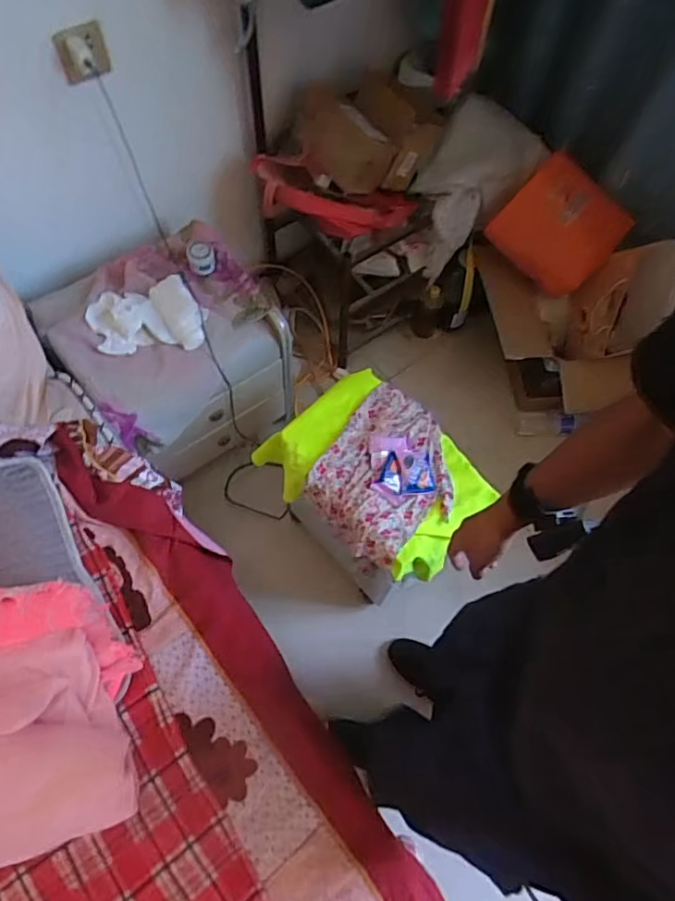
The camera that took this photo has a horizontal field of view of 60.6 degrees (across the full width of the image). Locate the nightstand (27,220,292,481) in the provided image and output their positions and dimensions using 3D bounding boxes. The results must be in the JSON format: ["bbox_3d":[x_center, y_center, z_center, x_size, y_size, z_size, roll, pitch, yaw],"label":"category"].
[{"bbox_3d":[-0.398,-0.211,1.416,0.442,0.394,0.382,-36,70,-19],"label":"nightstand"}]

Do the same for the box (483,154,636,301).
[{"bbox_3d":[0.575,-0.564,1.484,0.291,0.257,0.065,34,29,-16],"label":"box"}]

